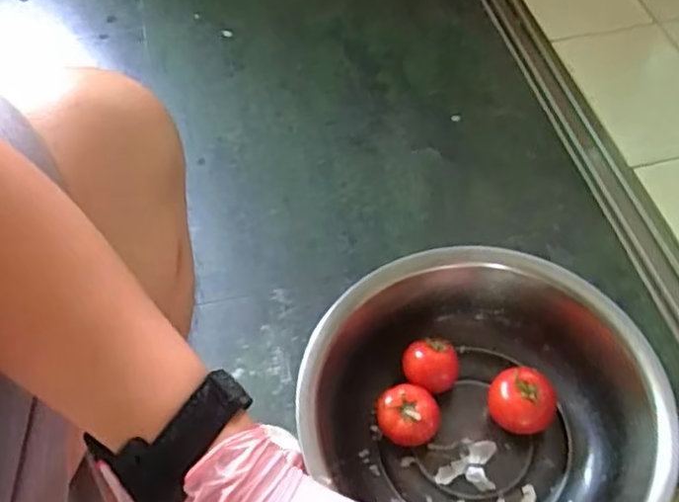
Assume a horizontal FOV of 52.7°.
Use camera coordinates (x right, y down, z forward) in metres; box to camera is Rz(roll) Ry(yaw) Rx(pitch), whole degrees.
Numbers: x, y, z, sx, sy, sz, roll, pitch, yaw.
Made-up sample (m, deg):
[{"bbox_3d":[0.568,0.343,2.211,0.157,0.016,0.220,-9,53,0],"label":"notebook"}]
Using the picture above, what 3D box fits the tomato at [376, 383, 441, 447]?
[{"bbox_3d":[0.077,0.186,0.769,0.068,0.059,0.069,8,56,8],"label":"tomato"}]

